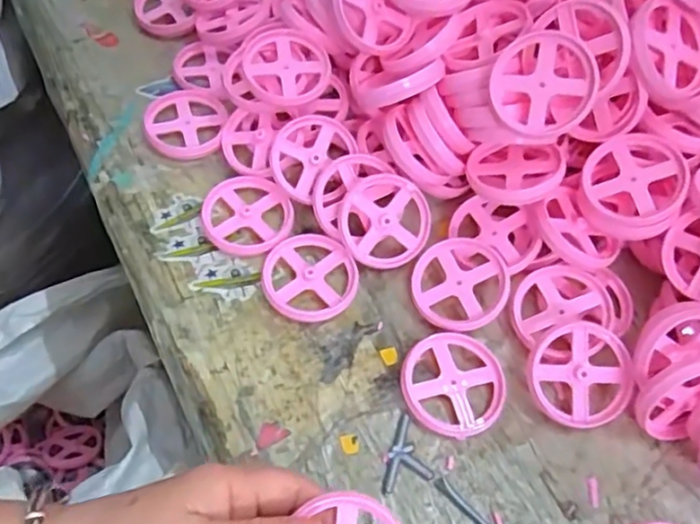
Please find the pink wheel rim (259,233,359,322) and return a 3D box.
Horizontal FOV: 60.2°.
[{"bbox_3d":[-0.027,0.010,0.408,0.063,0.007,0.063,2,58,-4],"label":"pink wheel rim"}]

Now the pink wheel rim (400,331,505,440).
[{"bbox_3d":[0.065,0.074,0.379,0.062,0.010,0.066,2,58,-4],"label":"pink wheel rim"}]

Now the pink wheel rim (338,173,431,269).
[{"bbox_3d":[0.024,-0.028,0.420,0.062,0.007,0.063,0,91,-2],"label":"pink wheel rim"}]

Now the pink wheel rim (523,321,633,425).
[{"bbox_3d":[0.141,0.068,0.372,0.060,0.009,0.064,0,80,2],"label":"pink wheel rim"}]

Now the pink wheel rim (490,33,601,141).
[{"bbox_3d":[0.119,-0.110,0.375,0.064,0.010,0.063,-7,92,24],"label":"pink wheel rim"}]

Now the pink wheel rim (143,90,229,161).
[{"bbox_3d":[-0.129,-0.109,0.475,0.063,0.007,0.063,-1,60,2],"label":"pink wheel rim"}]

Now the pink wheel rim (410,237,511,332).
[{"bbox_3d":[0.074,0.012,0.405,0.062,0.016,0.067,2,58,-4],"label":"pink wheel rim"}]

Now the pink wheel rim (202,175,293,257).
[{"bbox_3d":[-0.073,-0.035,0.433,0.061,0.008,0.063,2,58,-4],"label":"pink wheel rim"}]

